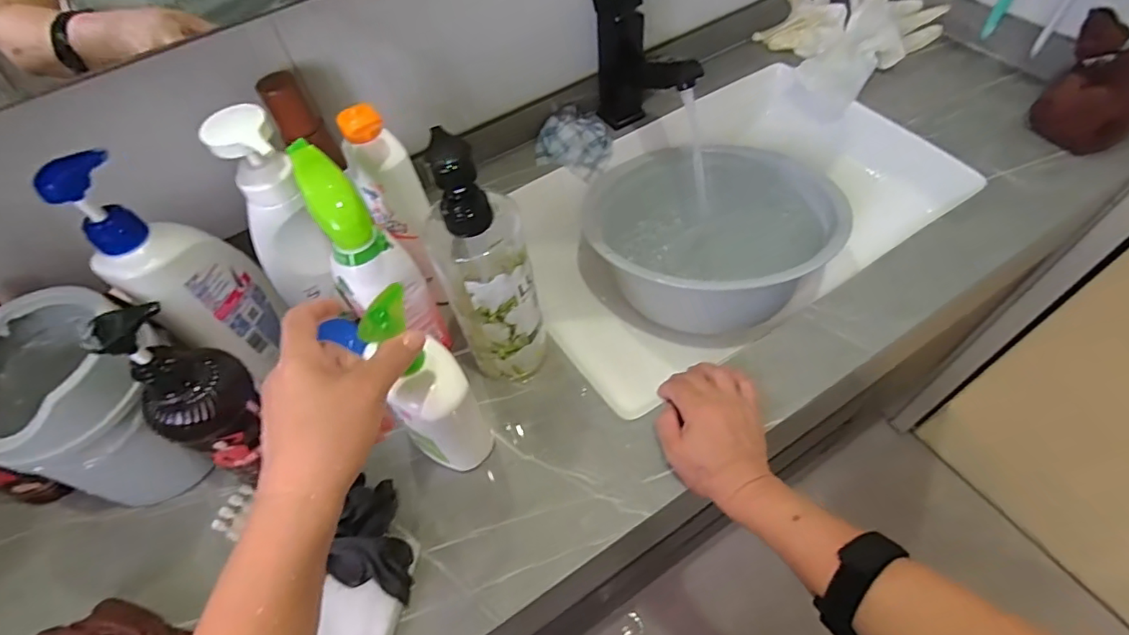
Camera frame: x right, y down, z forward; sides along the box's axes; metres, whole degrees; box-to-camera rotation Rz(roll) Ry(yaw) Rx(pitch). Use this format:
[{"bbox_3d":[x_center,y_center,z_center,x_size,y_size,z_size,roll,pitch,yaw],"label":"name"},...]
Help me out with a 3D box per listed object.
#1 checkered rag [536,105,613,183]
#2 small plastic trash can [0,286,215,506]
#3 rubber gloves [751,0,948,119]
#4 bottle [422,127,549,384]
[{"bbox_3d":[0.013,-0.239,0.737,0.098,0.065,0.087,-2,56,4],"label":"checkered rag"},{"bbox_3d":[-0.389,0.074,0.453,0.125,0.151,0.128,-26,58,-12],"label":"small plastic trash can"},{"bbox_3d":[0.409,-0.426,0.801,0.252,0.076,0.198,-36,60,-18],"label":"rubber gloves"},{"bbox_3d":[-0.060,-0.032,0.447,0.075,0.241,0.063,-20,56,-8],"label":"bottle"}]

